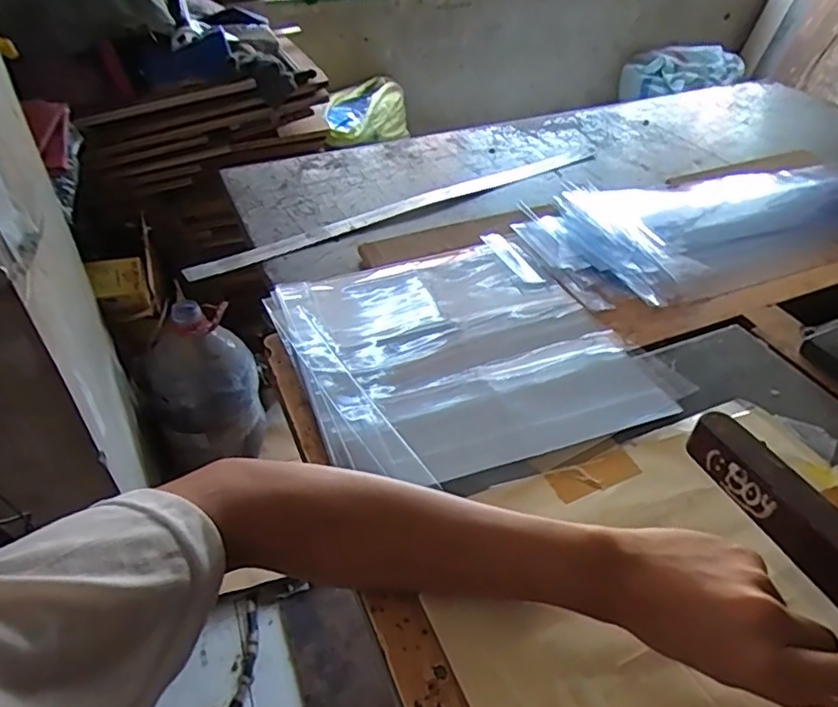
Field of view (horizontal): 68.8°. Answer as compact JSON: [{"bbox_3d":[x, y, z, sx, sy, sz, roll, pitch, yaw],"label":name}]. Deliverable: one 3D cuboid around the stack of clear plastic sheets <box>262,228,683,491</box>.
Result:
[{"bbox_3d":[0.035,-0.004,0.586,0.288,0.025,0.273,-19,52,-13],"label":"stack of clear plastic sheets"}]

